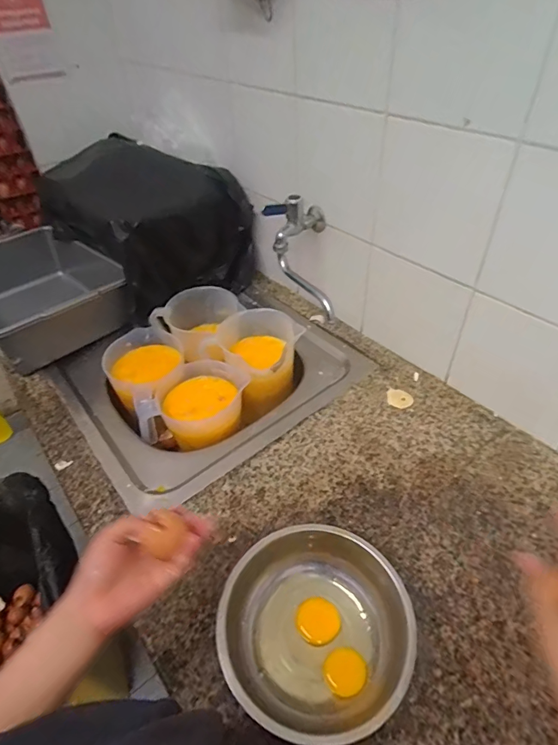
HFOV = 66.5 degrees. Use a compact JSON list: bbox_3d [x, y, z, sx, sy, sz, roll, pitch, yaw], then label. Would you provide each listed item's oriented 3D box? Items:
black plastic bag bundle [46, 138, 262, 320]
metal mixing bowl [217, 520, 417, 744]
[{"bbox_3d":[-0.303,-0.357,1.007,0.311,0.268,0.373,-35,52,-30],"label":"black plastic bag bundle"},{"bbox_3d":[0.041,0.281,0.475,0.196,0.064,0.199,22,48,24],"label":"metal mixing bowl"}]

